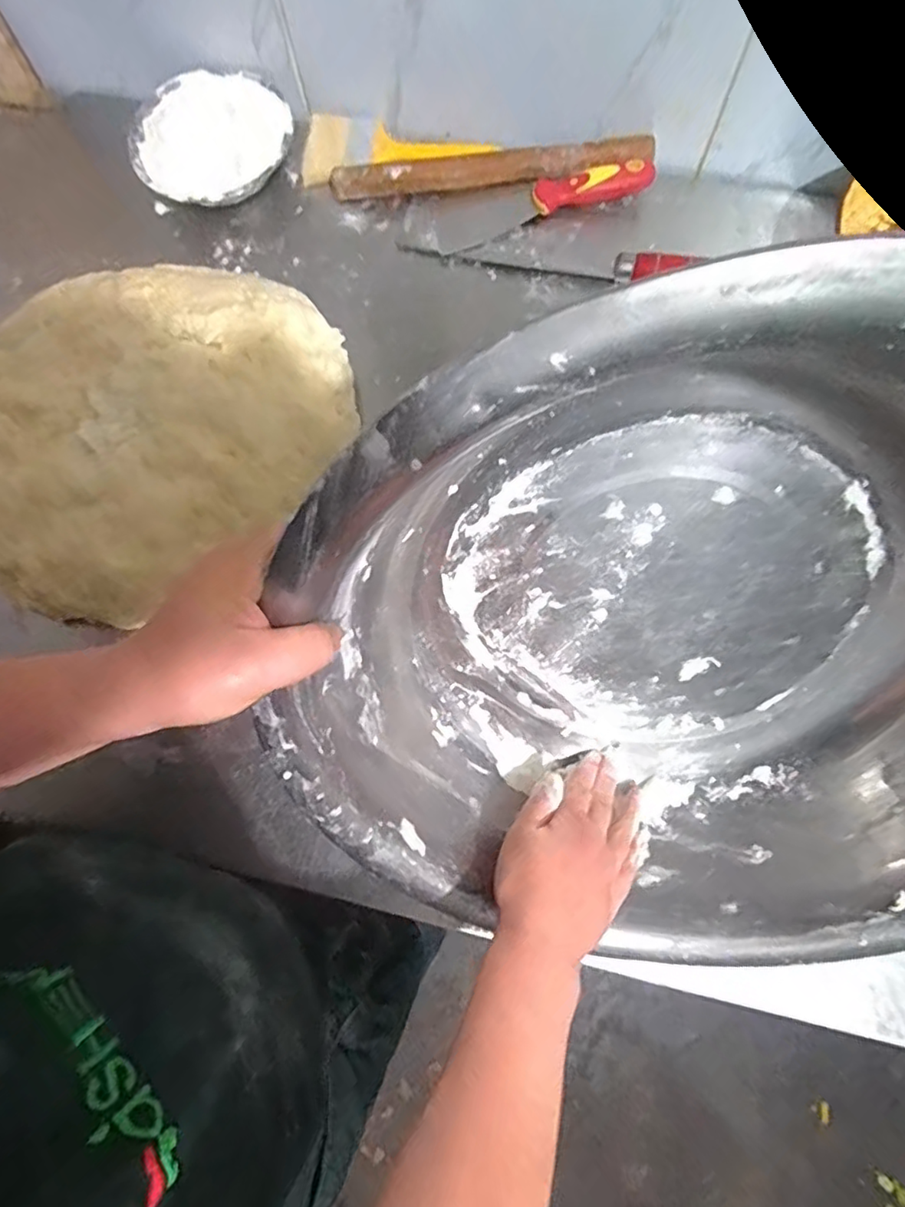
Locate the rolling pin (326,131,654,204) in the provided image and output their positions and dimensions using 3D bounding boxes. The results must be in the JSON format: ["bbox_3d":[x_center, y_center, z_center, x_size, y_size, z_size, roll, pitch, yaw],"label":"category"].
[{"bbox_3d":[0.035,-0.416,0.557,0.298,0.033,0.027,-2,76,1],"label":"rolling pin"}]

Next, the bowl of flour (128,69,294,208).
[{"bbox_3d":[-0.231,-0.444,0.574,0.153,0.052,0.145,0,76,1],"label":"bowl of flour"}]

